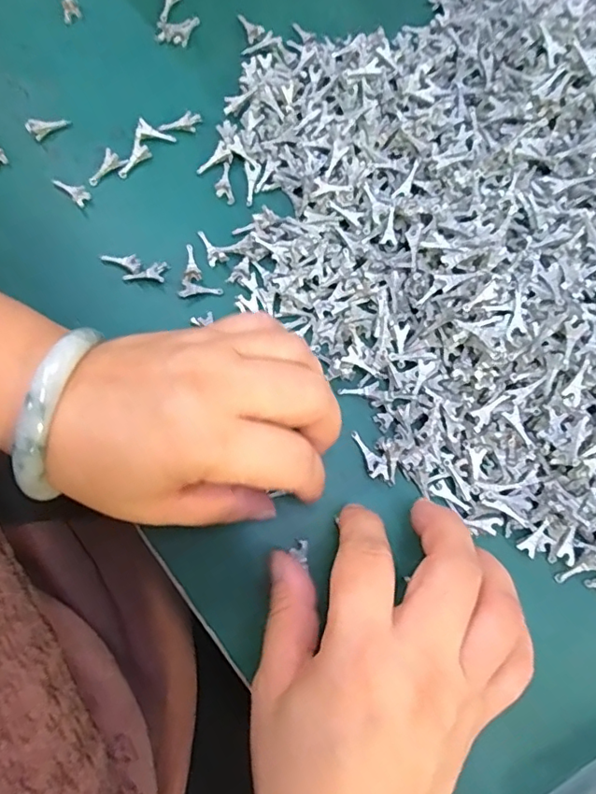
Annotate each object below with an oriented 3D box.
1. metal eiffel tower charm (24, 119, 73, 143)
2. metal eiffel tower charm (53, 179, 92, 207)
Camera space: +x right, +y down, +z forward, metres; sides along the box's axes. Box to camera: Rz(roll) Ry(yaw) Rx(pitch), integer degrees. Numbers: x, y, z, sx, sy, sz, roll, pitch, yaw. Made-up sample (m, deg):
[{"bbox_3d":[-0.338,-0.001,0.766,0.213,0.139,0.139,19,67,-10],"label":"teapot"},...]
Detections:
[{"bbox_3d":[-0.133,-0.145,0.281,0.022,0.007,0.010,-24,78,-20],"label":"metal eiffel tower charm"},{"bbox_3d":[-0.119,-0.109,0.274,0.020,0.007,0.010,32,78,-7],"label":"metal eiffel tower charm"}]

